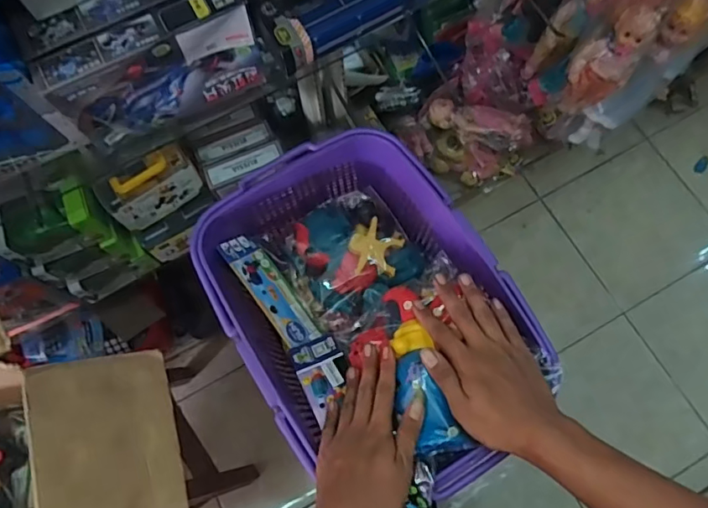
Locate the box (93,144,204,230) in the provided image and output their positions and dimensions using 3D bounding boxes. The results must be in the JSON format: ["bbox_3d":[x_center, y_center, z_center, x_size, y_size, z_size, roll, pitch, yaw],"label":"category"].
[{"bbox_3d":[-0.310,-0.104,0.803,0.138,0.077,0.063,-33,76,-9],"label":"box"}]

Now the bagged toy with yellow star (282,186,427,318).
[{"bbox_3d":[0.002,-0.006,0.709,0.159,0.064,0.148,-28,75,-7],"label":"bagged toy with yellow star"}]

